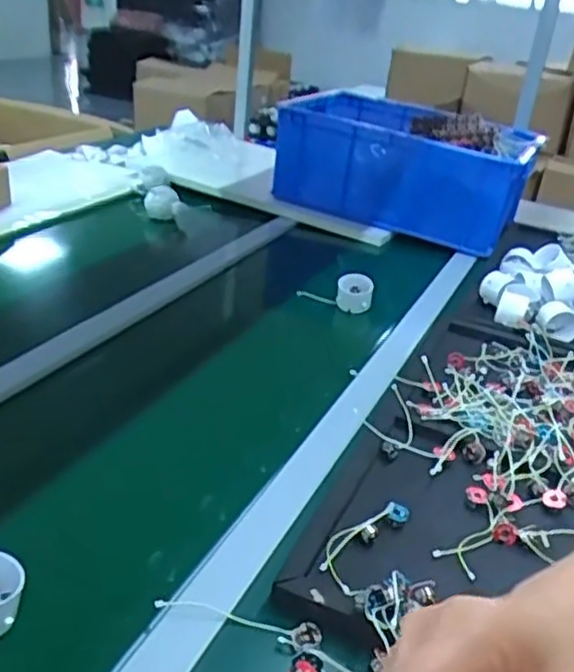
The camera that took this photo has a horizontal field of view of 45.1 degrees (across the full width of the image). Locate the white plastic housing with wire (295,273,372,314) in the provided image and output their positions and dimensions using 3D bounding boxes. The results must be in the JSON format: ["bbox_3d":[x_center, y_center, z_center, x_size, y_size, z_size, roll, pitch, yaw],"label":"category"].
[{"bbox_3d":[0.074,-0.070,1.028,0.109,0.047,0.045,12,29,7],"label":"white plastic housing with wire"}]

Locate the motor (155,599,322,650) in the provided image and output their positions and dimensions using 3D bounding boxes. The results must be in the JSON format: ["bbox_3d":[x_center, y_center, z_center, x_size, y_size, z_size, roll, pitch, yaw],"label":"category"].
[{"bbox_3d":[-0.035,0.203,0.496,0.119,0.010,0.020,11,28,13],"label":"motor"}]

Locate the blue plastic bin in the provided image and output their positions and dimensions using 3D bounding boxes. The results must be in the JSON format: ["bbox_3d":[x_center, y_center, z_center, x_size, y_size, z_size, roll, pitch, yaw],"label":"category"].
[{"bbox_3d":[0.247,-0.348,1.387,0.458,0.187,0.393,19,31,20],"label":"blue plastic bin"}]

